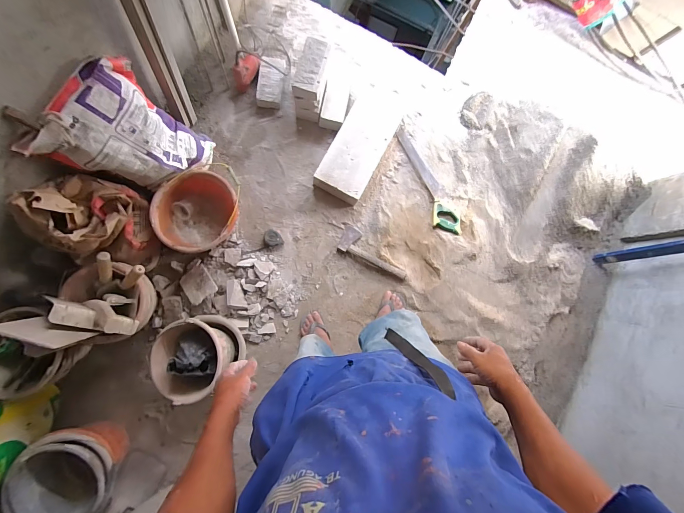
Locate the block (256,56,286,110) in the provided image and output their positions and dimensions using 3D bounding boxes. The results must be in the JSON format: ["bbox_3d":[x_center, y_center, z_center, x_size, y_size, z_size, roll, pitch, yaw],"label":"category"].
[{"bbox_3d":[-0.295,-0.733,1.298,0.102,0.060,0.209,9,84,-6],"label":"block"}]

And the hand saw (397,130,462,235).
[{"bbox_3d":[0.384,-0.324,1.338,0.113,0.029,0.503,-19,79,-1],"label":"hand saw"}]

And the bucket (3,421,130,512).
[{"bbox_3d":[-0.846,0.688,1.018,0.283,0.245,0.295,39,82,-2],"label":"bucket"}]

